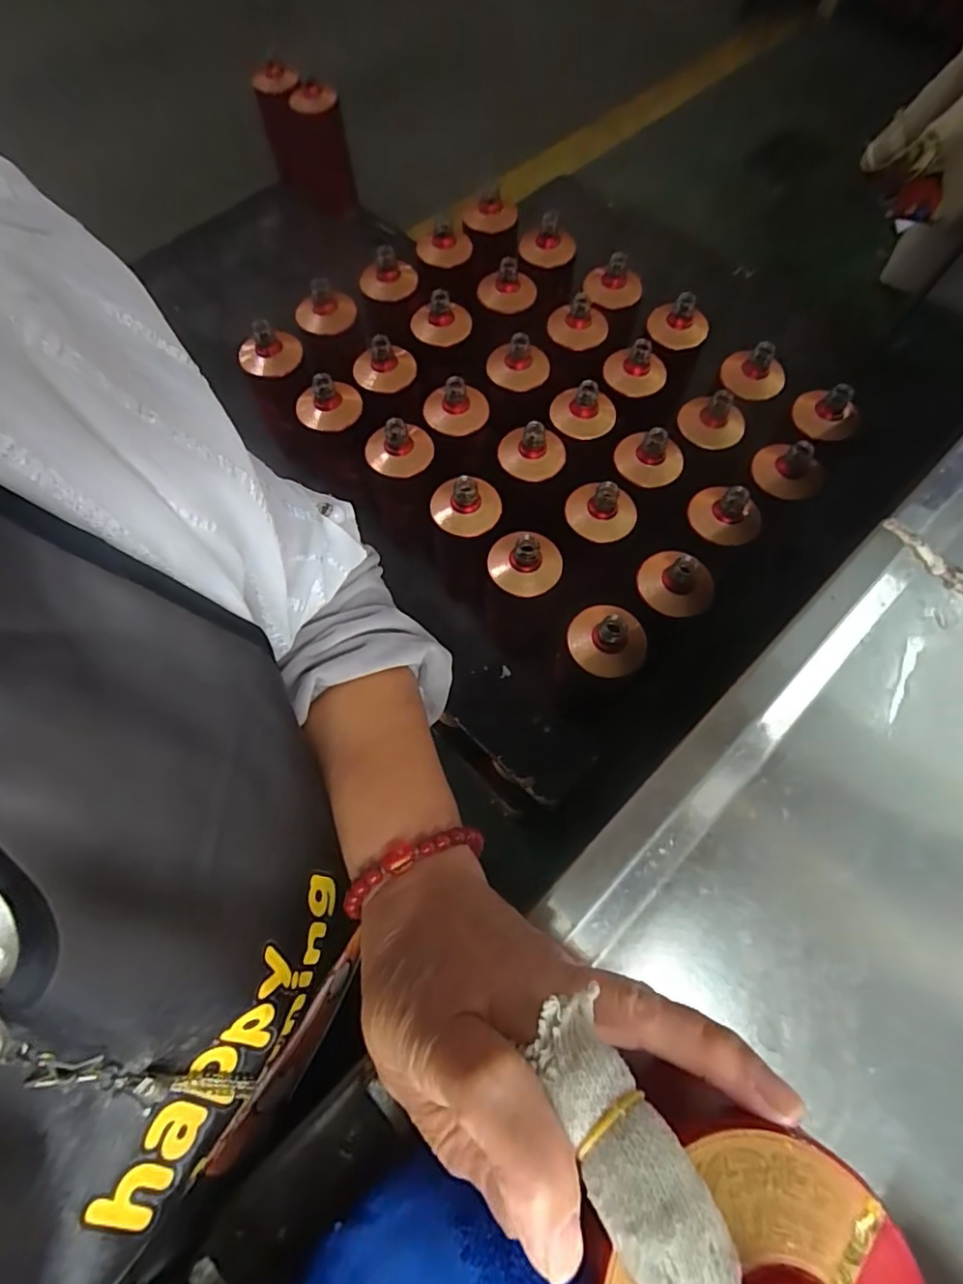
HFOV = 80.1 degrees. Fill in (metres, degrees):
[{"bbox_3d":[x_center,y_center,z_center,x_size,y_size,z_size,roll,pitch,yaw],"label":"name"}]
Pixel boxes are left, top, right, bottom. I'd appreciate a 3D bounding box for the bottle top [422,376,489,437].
[{"bbox_3d":[-0.032,-0.288,0.696,0.078,0.051,0.066,-1,66,0],"label":"bottle top"}]

